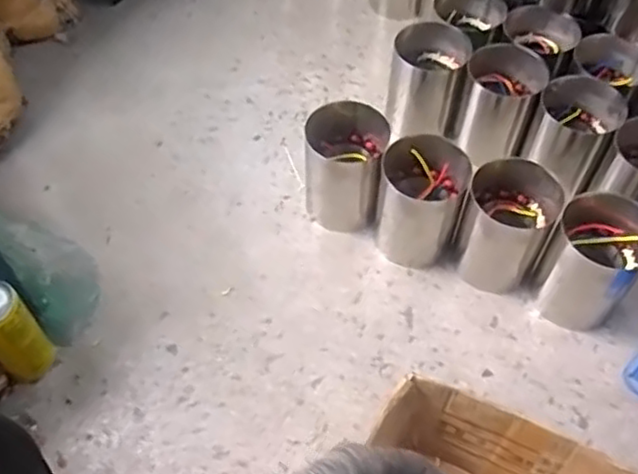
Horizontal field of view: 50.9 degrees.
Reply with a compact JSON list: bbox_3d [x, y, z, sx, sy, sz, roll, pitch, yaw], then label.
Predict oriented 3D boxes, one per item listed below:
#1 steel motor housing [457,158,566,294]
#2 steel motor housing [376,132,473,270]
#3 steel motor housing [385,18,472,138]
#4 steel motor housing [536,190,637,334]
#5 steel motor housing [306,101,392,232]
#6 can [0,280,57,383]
[{"bbox_3d":[0.263,-0.016,0.943,0.113,0.154,0.119,27,59,18],"label":"steel motor housing"},{"bbox_3d":[0.146,-0.048,0.963,0.119,0.150,0.118,10,55,7],"label":"steel motor housing"},{"bbox_3d":[0.176,-0.254,1.104,0.116,0.157,0.097,14,56,9],"label":"steel motor housing"},{"bbox_3d":[0.365,0.032,0.894,0.112,0.177,0.108,0,55,0],"label":"steel motor housing"},{"bbox_3d":[0.039,-0.108,1.004,0.113,0.149,0.127,9,55,6],"label":"steel motor housing"},{"bbox_3d":[-0.376,0.115,0.813,0.068,0.182,0.062,0,55,0],"label":"can"}]

